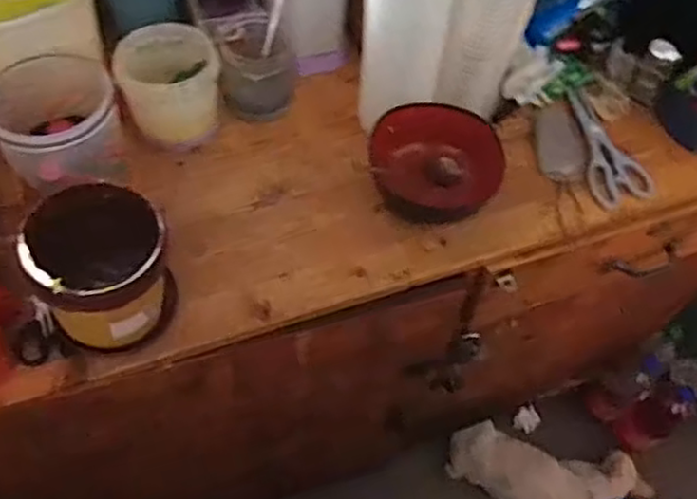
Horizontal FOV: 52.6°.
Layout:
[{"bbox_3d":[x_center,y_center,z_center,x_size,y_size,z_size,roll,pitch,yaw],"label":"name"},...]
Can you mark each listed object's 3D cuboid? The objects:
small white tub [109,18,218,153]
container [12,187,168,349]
[{"bbox_3d":[-0.211,-0.196,0.850,0.116,0.114,0.138,-16,61,-14],"label":"small white tub"},{"bbox_3d":[-0.238,0.020,0.691,0.119,0.148,0.117,2,59,-3],"label":"container"}]

